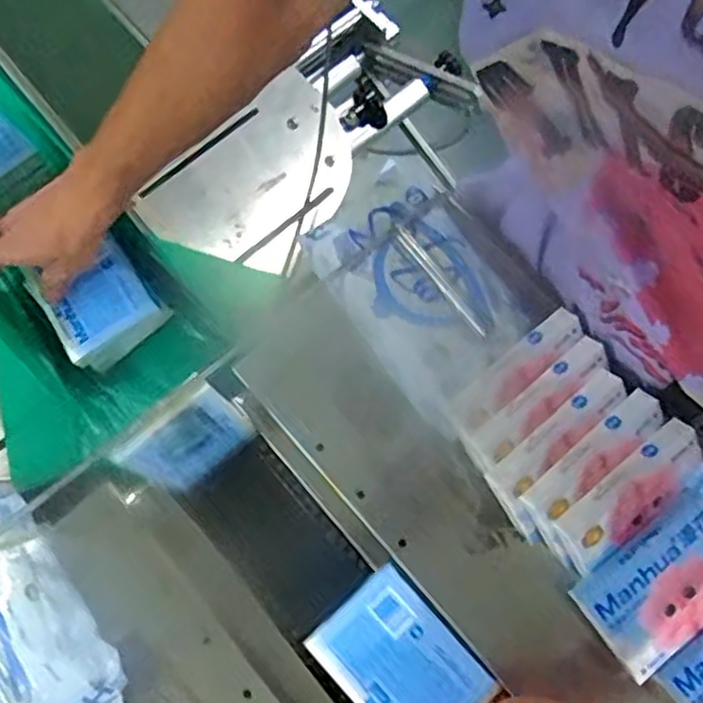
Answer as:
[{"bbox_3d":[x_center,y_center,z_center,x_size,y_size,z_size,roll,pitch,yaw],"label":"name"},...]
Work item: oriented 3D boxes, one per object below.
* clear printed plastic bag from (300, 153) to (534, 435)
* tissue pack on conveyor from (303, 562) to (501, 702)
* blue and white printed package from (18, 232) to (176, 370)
[{"bbox_3d":[0.046,-0.054,0.549,0.107,0.029,0.198,-30,74,-8],"label":"clear printed plastic bag"},{"bbox_3d":[0.035,0.232,0.543,0.088,0.027,0.115,-42,76,-11],"label":"tissue pack on conveyor"},{"bbox_3d":[-0.231,-0.045,0.663,0.090,0.042,0.098,-33,74,-9],"label":"blue and white printed package"}]

